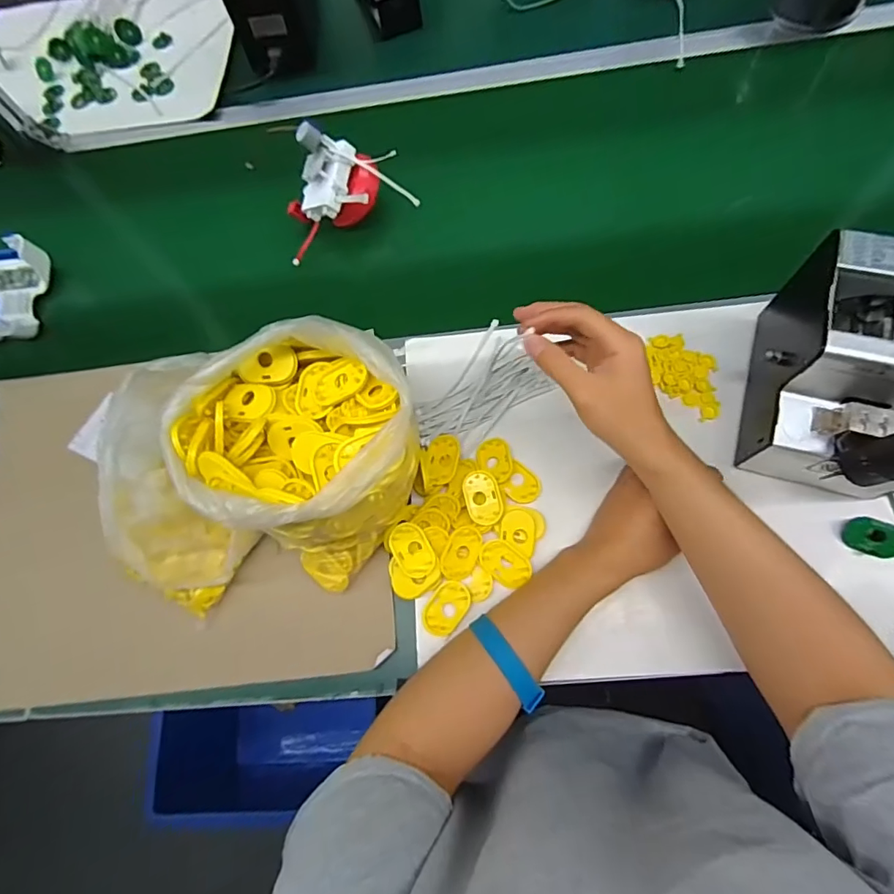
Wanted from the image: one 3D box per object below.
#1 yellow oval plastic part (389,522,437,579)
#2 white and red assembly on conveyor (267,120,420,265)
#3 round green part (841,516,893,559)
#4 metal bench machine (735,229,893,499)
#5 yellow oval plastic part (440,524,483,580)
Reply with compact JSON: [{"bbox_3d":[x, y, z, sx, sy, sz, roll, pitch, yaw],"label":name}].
[{"bbox_3d":[-0.035,0.103,0.490,0.036,0.009,0.055,-30,81,-5],"label":"yellow oval plastic part"},{"bbox_3d":[-0.125,-0.312,0.617,0.156,0.122,0.104,-9,64,-8],"label":"white and red assembly on conveyor"},{"bbox_3d":[0.405,0.086,0.465,0.050,0.009,0.034,26,109,14],"label":"round green part"},{"bbox_3d":[0.366,-0.073,0.443,0.121,0.169,0.175,19,63,7],"label":"metal bench machine"},{"bbox_3d":[0.016,0.106,0.490,0.035,0.004,0.054,22,86,-6],"label":"yellow oval plastic part"}]

